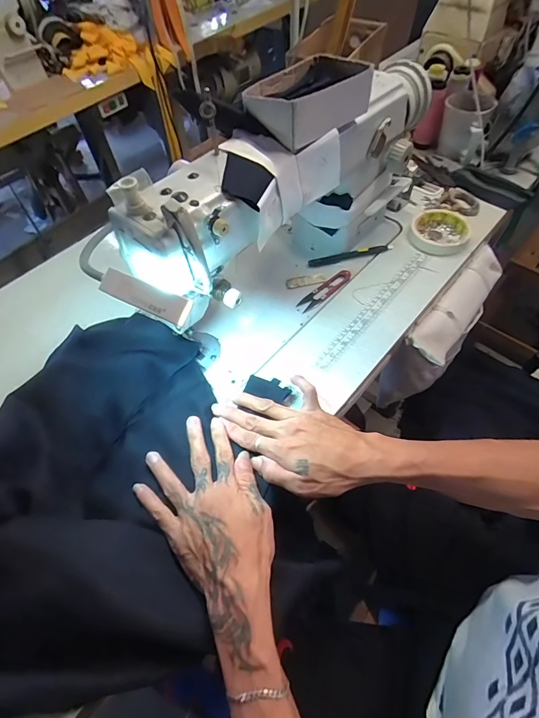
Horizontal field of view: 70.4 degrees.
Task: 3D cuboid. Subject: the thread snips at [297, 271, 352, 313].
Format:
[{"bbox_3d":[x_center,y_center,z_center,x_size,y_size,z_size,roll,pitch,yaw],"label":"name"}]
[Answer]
[{"bbox_3d":[0.086,-0.106,0.576,0.101,0.004,0.026,-36,62,-19],"label":"thread snips"}]

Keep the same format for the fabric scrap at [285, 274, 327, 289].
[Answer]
[{"bbox_3d":[0.056,-0.121,0.591,0.061,0.005,0.020,-8,56,-2],"label":"fabric scrap"}]

